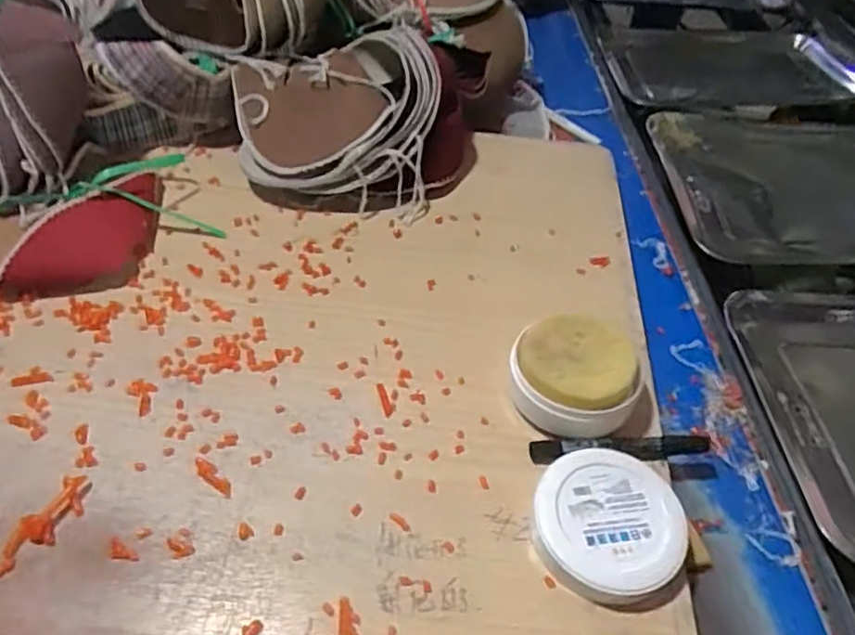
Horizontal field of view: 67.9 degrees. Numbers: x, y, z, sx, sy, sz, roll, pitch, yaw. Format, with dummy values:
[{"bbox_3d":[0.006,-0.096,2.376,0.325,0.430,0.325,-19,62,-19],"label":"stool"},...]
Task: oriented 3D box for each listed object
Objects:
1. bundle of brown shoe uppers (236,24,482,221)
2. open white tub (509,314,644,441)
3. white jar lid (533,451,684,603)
[{"bbox_3d":[-0.082,-0.214,0.685,0.244,0.127,0.190,-2,47,-6],"label":"bundle of brown shoe uppers"},{"bbox_3d":[0.114,0.048,0.507,0.095,0.046,0.102,2,47,-2],"label":"open white tub"},{"bbox_3d":[0.125,0.142,0.442,0.099,0.029,0.097,2,47,-2],"label":"white jar lid"}]

